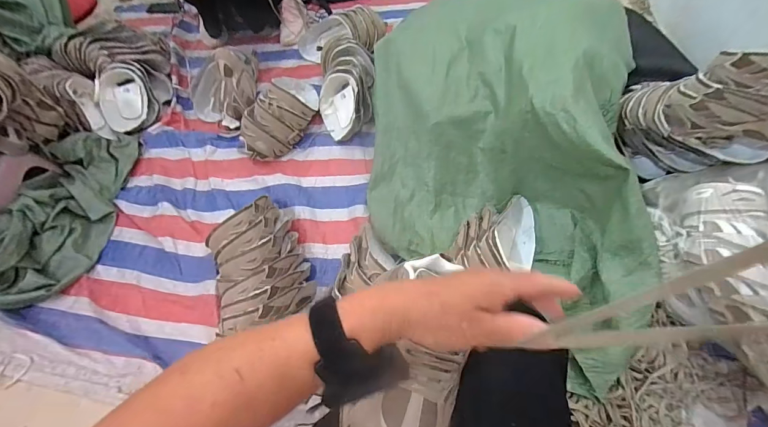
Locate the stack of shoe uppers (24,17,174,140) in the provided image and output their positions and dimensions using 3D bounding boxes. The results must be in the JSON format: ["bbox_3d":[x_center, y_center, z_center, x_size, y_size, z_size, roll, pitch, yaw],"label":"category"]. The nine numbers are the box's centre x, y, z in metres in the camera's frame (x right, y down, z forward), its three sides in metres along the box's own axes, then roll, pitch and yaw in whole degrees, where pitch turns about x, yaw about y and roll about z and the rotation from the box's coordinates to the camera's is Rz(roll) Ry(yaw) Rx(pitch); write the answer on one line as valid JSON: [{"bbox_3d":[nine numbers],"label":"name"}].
[{"bbox_3d":[-0.938,-0.504,1.243,0.406,0.166,0.457,-41,65,-18],"label":"stack of shoe uppers"}]

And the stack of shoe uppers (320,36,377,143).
[{"bbox_3d":[-0.126,-0.414,1.156,0.183,0.133,0.349,-2,59,3],"label":"stack of shoe uppers"}]

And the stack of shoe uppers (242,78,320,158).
[{"bbox_3d":[-0.312,-0.333,1.117,0.159,0.135,0.355,17,62,14],"label":"stack of shoe uppers"}]

